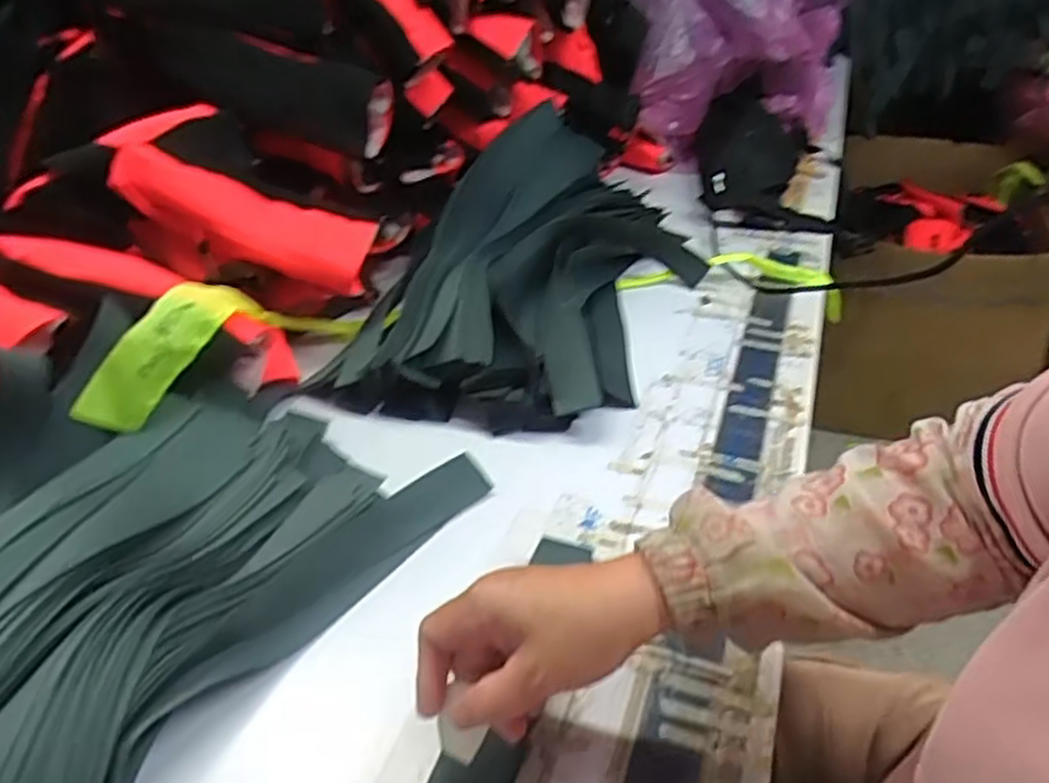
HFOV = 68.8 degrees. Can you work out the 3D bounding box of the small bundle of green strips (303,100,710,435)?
[{"bbox_3d":[0.013,-0.159,0.820,0.322,0.096,0.474,10,39,15],"label":"small bundle of green strips"}]

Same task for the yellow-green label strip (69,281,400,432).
[{"bbox_3d":[-0.254,-0.055,0.691,0.051,0.093,0.294,28,33,24],"label":"yellow-green label strip"}]

